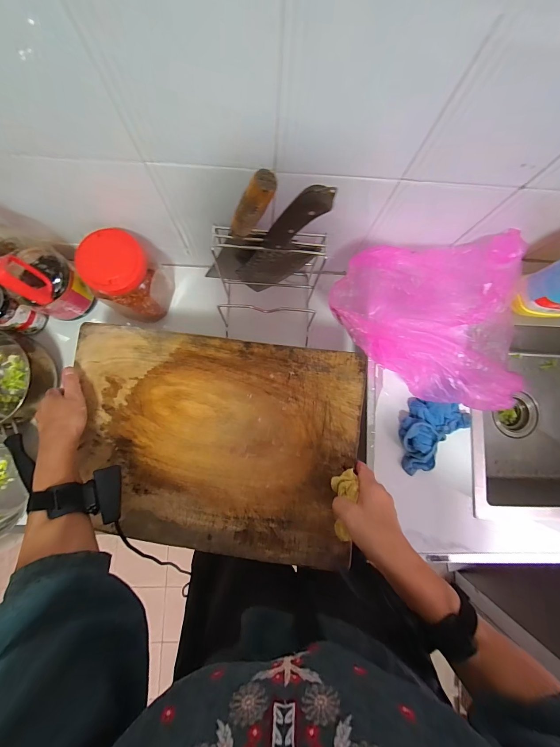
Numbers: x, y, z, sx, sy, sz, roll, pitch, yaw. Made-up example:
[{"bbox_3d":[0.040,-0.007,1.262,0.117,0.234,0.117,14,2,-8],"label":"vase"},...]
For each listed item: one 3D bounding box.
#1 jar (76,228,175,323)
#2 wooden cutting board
[{"bbox_3d":[-0.251,-0.159,0.526,0.089,0.161,0.098,12,83,-2],"label":"jar"},{"bbox_3d":[-0.102,0.099,0.468,0.422,0.017,0.306,7,85,5],"label":"wooden cutting board"}]

